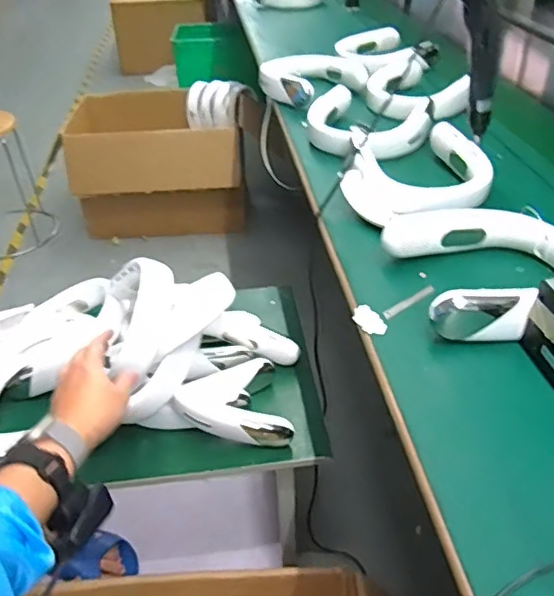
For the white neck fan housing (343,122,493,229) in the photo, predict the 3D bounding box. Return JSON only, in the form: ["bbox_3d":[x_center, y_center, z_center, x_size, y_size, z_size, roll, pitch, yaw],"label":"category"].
[{"bbox_3d":[0.224,-0.167,0.794,0.259,0.059,0.157,-32,47,-32],"label":"white neck fan housing"}]

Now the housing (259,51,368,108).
[{"bbox_3d":[0.072,-0.465,1.197,0.203,0.057,0.222,-17,41,-18],"label":"housing"}]

